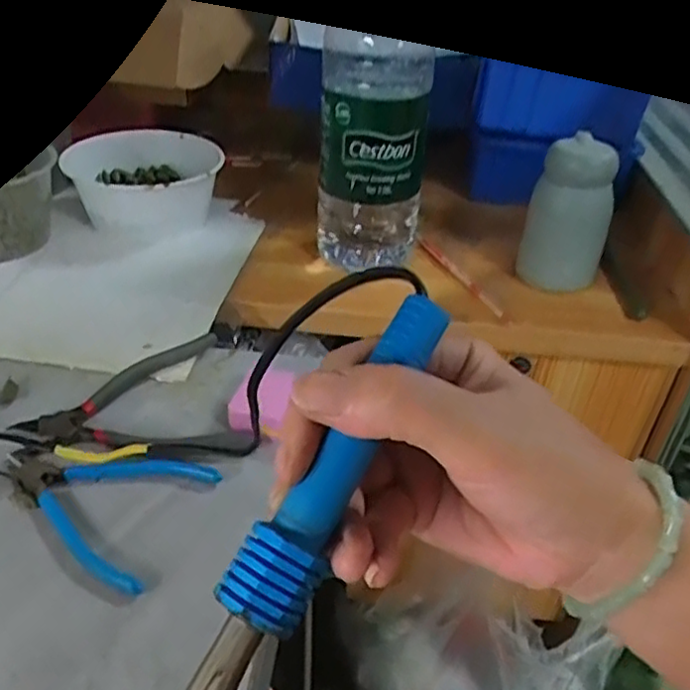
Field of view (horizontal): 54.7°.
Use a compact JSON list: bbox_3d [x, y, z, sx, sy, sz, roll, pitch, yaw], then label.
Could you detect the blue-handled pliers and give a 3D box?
[{"bbox_3d":[-0.170,0.102,0.447,0.139,0.009,0.101,13,37,15],"label":"blue-handled pliers"}]

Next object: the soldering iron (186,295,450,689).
[{"bbox_3d":[-0.041,0.105,0.181,0.021,0.020,0.278,23,74,26],"label":"soldering iron"}]

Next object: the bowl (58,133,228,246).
[{"bbox_3d":[-0.216,-0.181,0.757,0.158,0.067,0.182,-18,40,-25],"label":"bowl"}]

